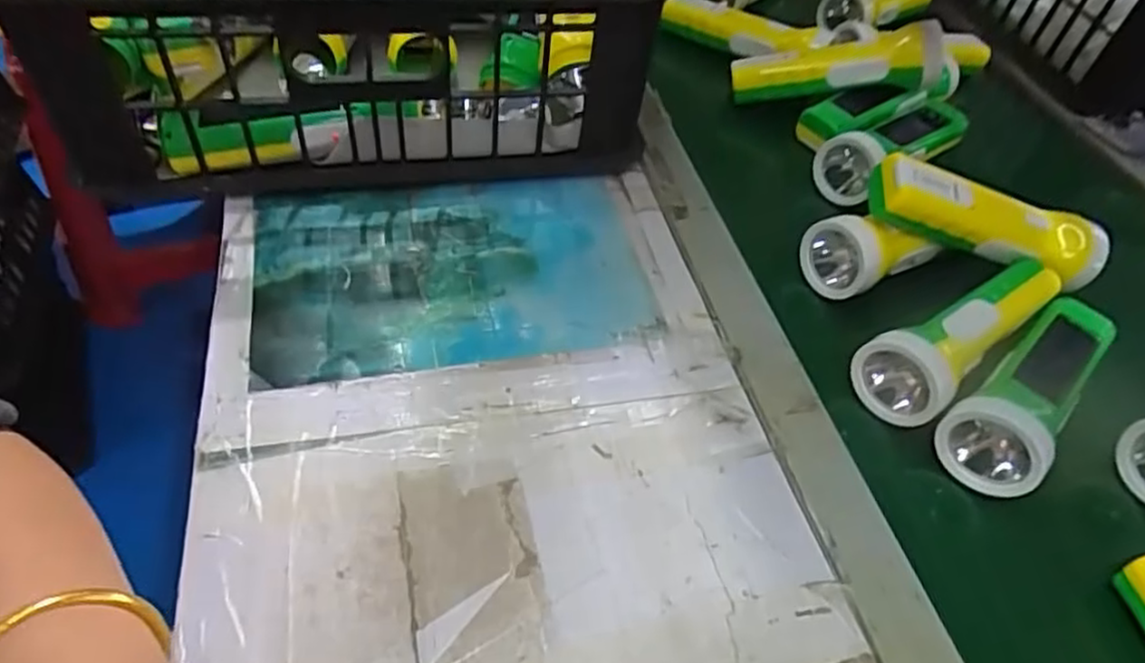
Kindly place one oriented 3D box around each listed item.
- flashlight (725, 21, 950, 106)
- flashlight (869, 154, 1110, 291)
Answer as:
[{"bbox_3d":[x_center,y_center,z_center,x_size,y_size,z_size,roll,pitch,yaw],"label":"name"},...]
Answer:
[{"bbox_3d":[0.229,-0.234,0.620,0.171,0.047,0.046,-3,47,13],"label":"flashlight"},{"bbox_3d":[0.278,-0.077,0.473,0.153,0.058,0.054,14,48,-12],"label":"flashlight"}]

